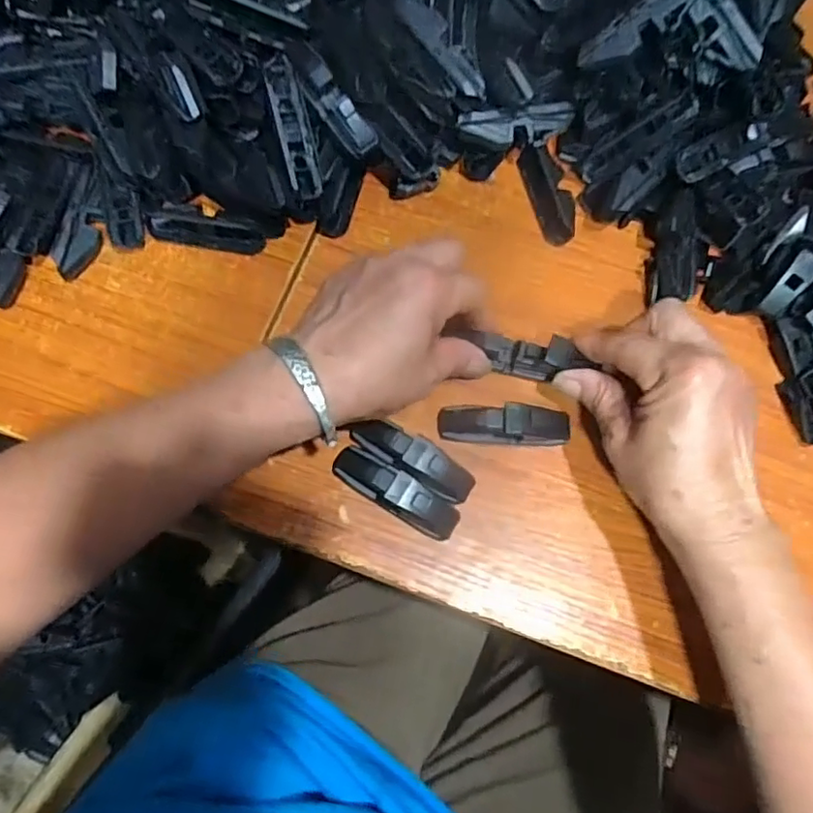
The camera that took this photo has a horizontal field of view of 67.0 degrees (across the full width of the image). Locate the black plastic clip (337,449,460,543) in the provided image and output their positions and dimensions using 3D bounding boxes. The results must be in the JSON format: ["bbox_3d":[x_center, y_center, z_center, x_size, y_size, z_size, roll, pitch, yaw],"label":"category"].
[{"bbox_3d":[-0.006,0.047,0.339,0.076,0.021,0.022,33,76,6],"label":"black plastic clip"}]

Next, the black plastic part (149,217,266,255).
[{"bbox_3d":[-0.125,-0.108,0.383,0.070,0.011,0.012,10,75,0],"label":"black plastic part"}]

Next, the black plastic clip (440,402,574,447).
[{"bbox_3d":[0.058,0.010,0.353,0.076,0.022,0.021,4,75,-2],"label":"black plastic clip"}]

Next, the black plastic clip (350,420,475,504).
[{"bbox_3d":[0.005,0.029,0.346,0.072,0.021,0.021,33,76,6],"label":"black plastic clip"}]

